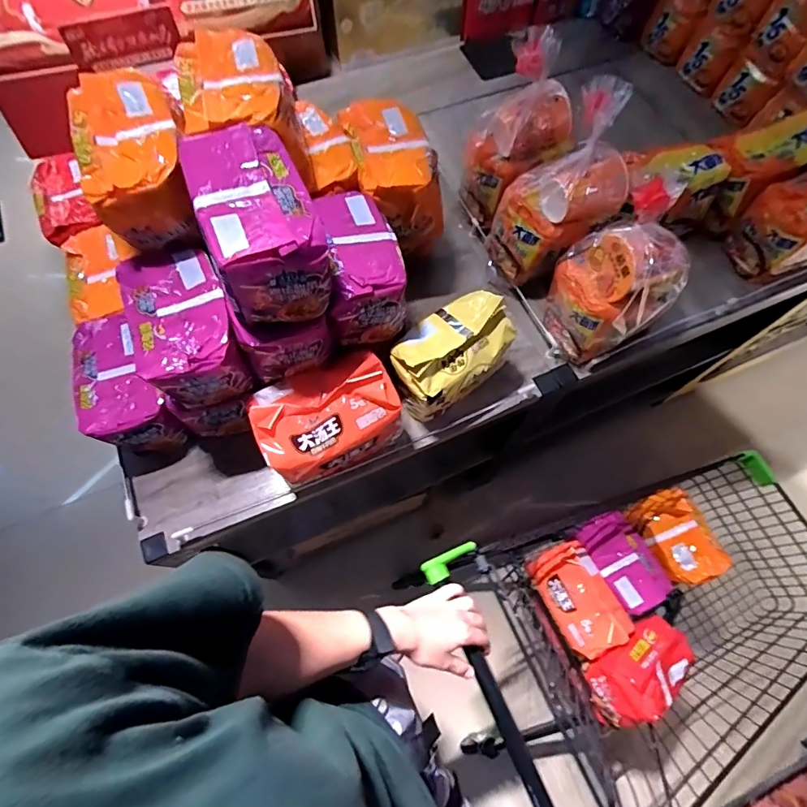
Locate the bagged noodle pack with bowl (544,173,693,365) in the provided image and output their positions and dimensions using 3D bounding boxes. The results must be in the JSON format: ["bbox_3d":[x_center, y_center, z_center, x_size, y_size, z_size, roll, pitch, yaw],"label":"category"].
[{"bbox_3d":[0.378,-0.224,0.795,0.205,0.274,0.165,-22,67,-8],"label":"bagged noodle pack with bowl"}]

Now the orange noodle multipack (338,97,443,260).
[{"bbox_3d":[-0.026,-0.415,0.840,0.167,0.148,0.225,-15,67,-5],"label":"orange noodle multipack"}]

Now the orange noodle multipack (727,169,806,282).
[{"bbox_3d":[0.830,-0.380,0.956,0.231,0.166,0.157,-21,67,-8],"label":"orange noodle multipack"}]

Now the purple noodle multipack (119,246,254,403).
[{"bbox_3d":[-0.324,-0.111,0.701,0.136,0.120,0.208,-22,67,-8],"label":"purple noodle multipack"}]

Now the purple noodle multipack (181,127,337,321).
[{"bbox_3d":[-0.191,-0.232,0.618,0.148,0.134,0.222,-24,68,-9],"label":"purple noodle multipack"}]

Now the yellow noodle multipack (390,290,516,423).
[{"bbox_3d":[0.081,-0.079,0.817,0.217,0.177,0.130,-33,69,-12],"label":"yellow noodle multipack"}]

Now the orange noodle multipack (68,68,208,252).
[{"bbox_3d":[-0.368,-0.340,0.655,0.139,0.126,0.211,-19,67,-7],"label":"orange noodle multipack"}]

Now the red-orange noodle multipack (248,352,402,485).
[{"bbox_3d":[-0.125,0.023,0.751,0.224,0.134,0.143,-30,69,-11],"label":"red-orange noodle multipack"}]

